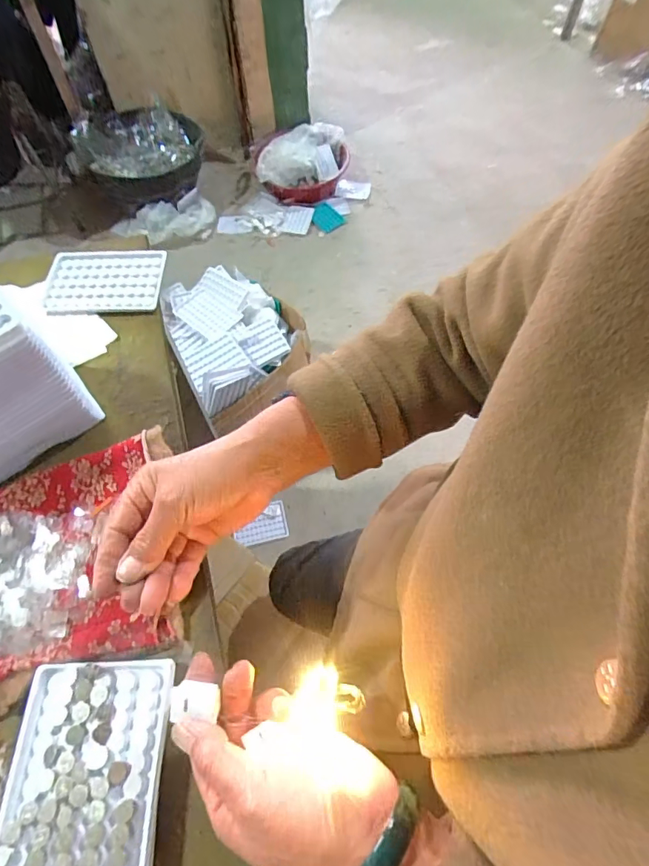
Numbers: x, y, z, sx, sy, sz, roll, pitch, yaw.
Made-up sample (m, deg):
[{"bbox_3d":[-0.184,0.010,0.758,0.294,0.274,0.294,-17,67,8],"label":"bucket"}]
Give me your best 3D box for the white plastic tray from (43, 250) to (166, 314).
[{"bbox_3d":[-0.250,-0.173,0.513,0.127,0.008,0.094,-3,61,-2],"label":"white plastic tray"}]

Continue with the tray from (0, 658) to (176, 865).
[{"bbox_3d":[-0.154,0.219,0.288,0.097,0.012,0.128,-1,61,-1],"label":"tray"}]

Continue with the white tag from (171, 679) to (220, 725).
[{"bbox_3d":[-0.075,0.153,0.257,0.025,0.005,0.017,5,61,3],"label":"white tag"}]

